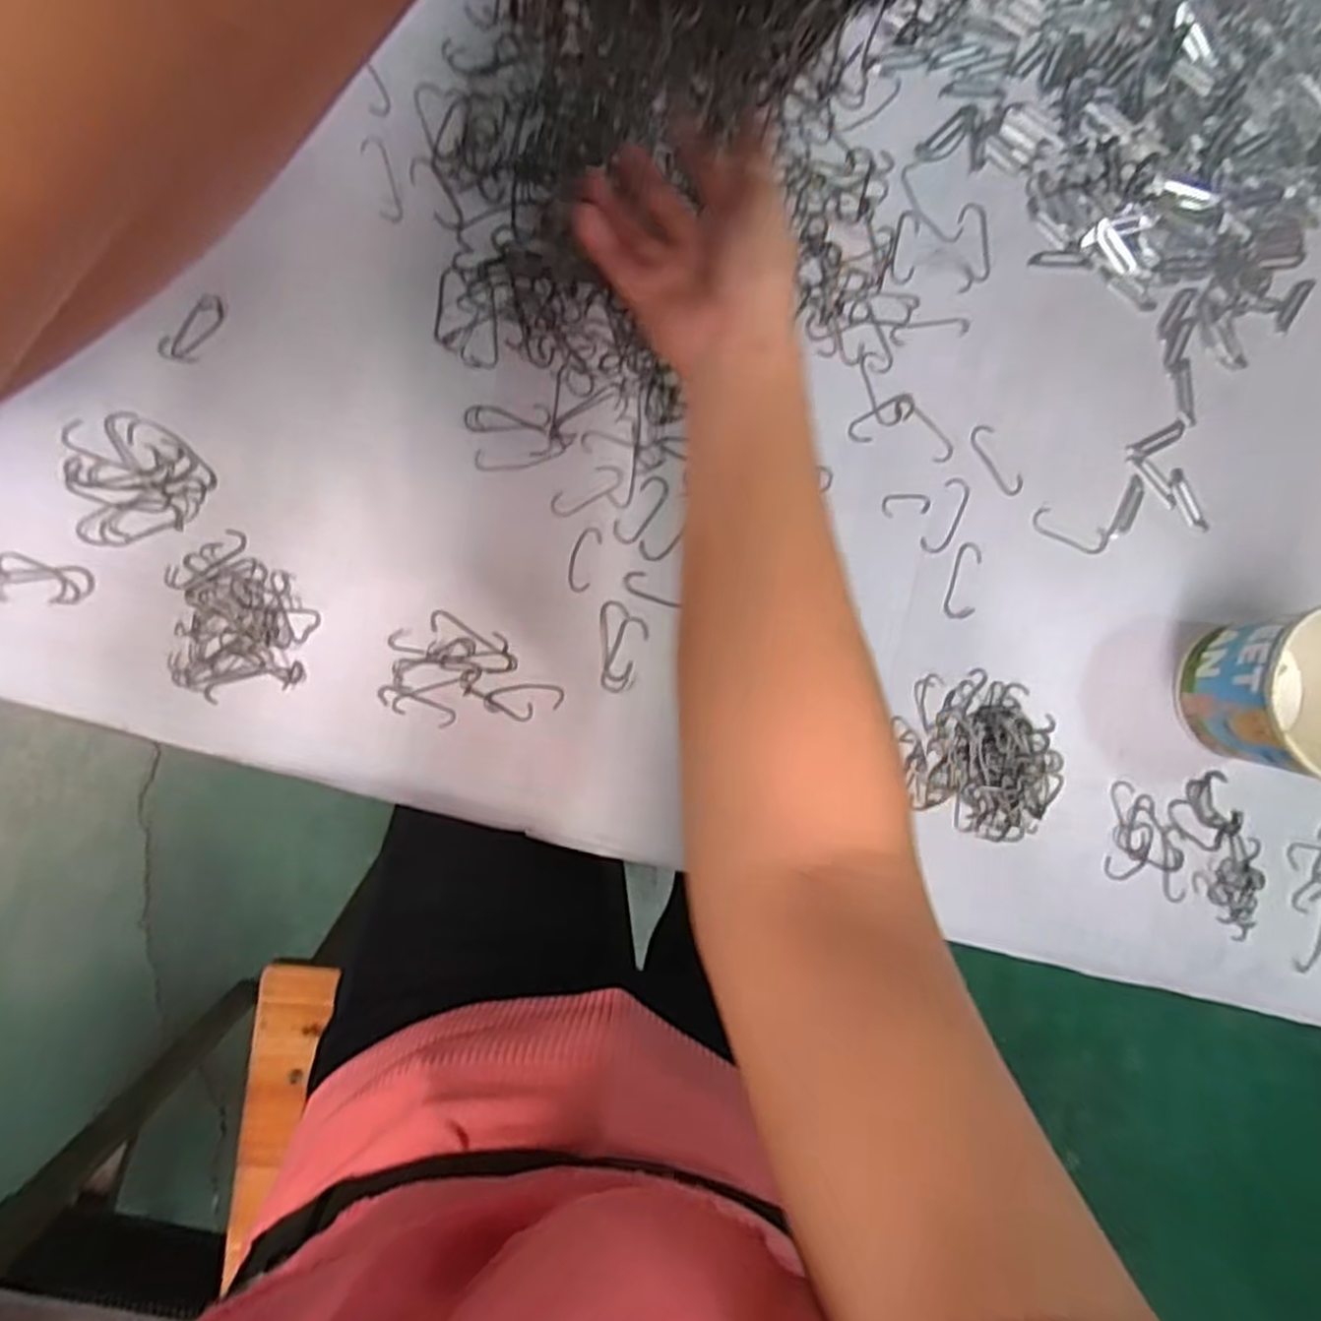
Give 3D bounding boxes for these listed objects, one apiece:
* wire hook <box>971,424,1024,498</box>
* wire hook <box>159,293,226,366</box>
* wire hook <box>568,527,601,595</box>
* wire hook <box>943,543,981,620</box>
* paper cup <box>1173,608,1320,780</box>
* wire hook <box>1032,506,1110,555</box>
[{"bbox_3d":[0.196,-0.116,0.455,0.016,0.004,0.046,-34,94,-6],"label":"wire hook"},{"bbox_3d":[-0.236,-0.168,0.397,0.017,0.004,0.040,33,86,-6],"label":"wire hook"},{"bbox_3d":[-0.041,-0.054,0.422,0.014,0.004,0.036,13,88,-7],"label":"wire hook"},{"bbox_3d":[0.174,-0.046,0.450,0.017,0.004,0.045,11,88,-7],"label":"wire hook"},{"bbox_3d":[0.348,0.017,0.435,0.084,0.071,0.087,0,90,-7],"label":"paper cup"},{"bbox_3d":[0.243,-0.076,0.463,0.049,0.004,0.017,21,87,-7],"label":"wire hook"}]

